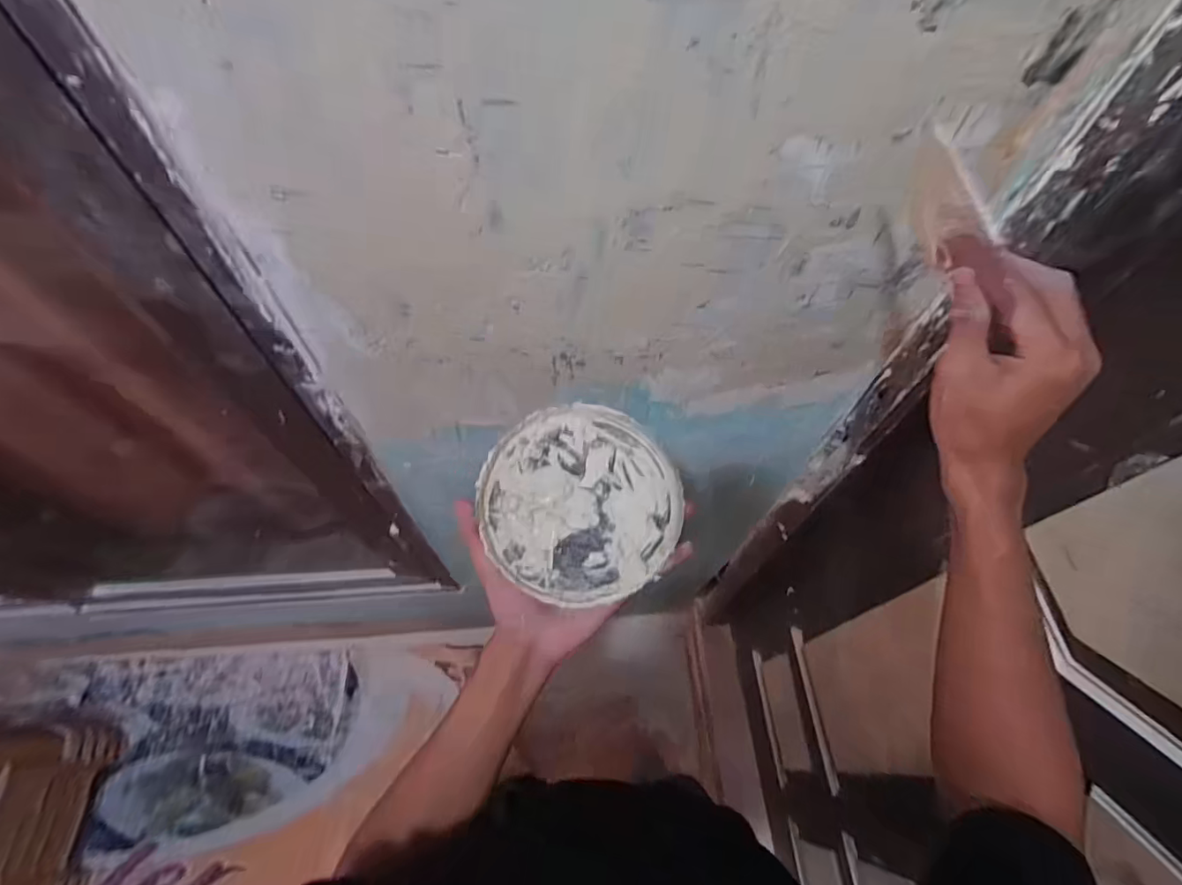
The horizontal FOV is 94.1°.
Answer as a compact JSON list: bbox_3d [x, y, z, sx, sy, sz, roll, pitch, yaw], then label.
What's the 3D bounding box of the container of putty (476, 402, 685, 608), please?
[{"bbox_3d":[-0.006,0.041,0.415,0.145,0.031,0.143,16,61,6],"label":"container of putty"}]

